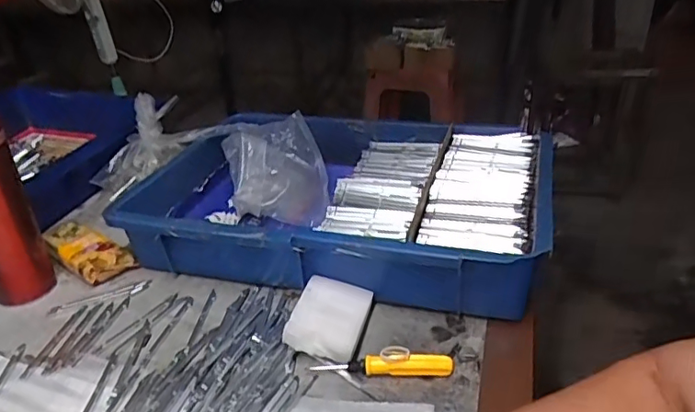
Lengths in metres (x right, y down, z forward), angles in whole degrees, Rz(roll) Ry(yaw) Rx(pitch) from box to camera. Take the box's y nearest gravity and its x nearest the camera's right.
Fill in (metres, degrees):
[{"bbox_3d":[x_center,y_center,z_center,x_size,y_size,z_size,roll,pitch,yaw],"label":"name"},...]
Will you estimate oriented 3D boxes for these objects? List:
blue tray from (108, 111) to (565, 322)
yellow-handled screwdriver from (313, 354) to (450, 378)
[{"bbox_3d":[-0.016,-0.010,0.625,0.444,0.088,0.277,6,31,16],"label":"blue tray"},{"bbox_3d":[0.029,0.130,0.446,0.111,0.017,0.013,-1,30,3],"label":"yellow-handled screwdriver"}]

